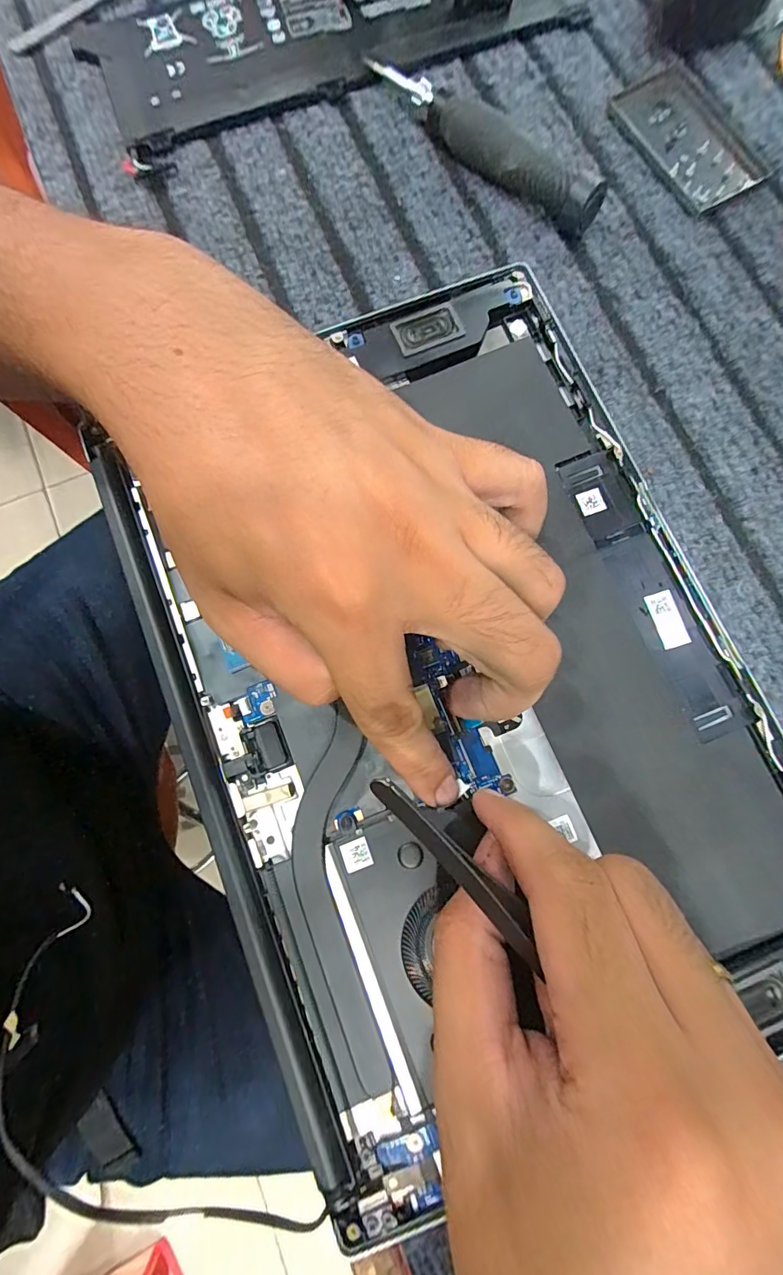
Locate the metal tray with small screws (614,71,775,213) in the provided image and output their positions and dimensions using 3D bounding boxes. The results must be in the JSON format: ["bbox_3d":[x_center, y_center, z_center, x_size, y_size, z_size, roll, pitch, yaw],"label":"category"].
[{"bbox_3d":[0.149,-0.251,0.234,0.044,0.004,0.080,-30,81,-4],"label":"metal tray with small screws"}]

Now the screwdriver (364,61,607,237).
[{"bbox_3d":[0.043,-0.244,0.225,0.018,0.021,0.137,-44,82,-6],"label":"screwdriver"}]

